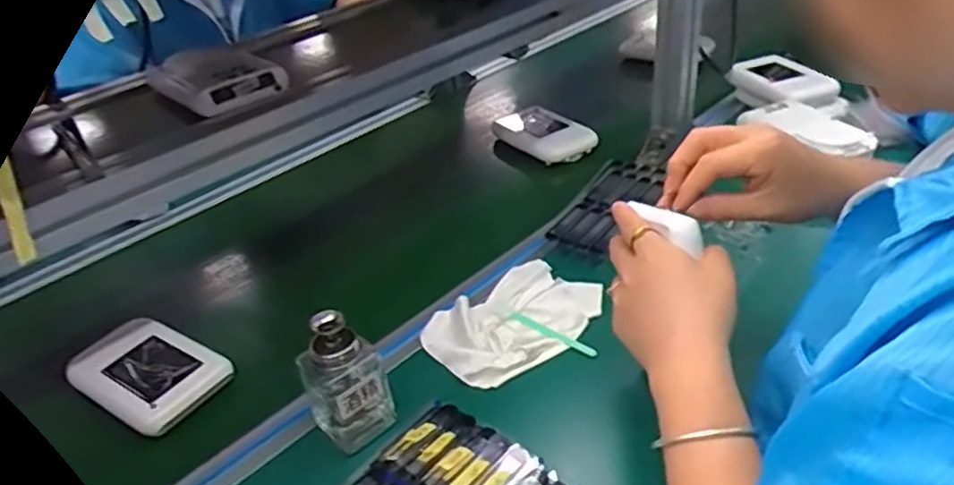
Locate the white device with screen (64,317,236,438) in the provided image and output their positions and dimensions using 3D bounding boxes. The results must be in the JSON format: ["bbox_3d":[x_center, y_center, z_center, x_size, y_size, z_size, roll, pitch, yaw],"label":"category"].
[{"bbox_3d":[-0.309,0.122,0.634,0.143,0.031,0.093,15,39,29],"label":"white device with screen"}]

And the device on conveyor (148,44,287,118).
[{"bbox_3d":[-0.250,-0.162,0.657,0.092,0.030,0.139,-31,40,-32],"label":"device on conveyor"}]

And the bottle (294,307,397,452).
[{"bbox_3d":[-0.107,0.105,0.546,0.064,0.113,0.054,-17,35,-14],"label":"bottle"}]

